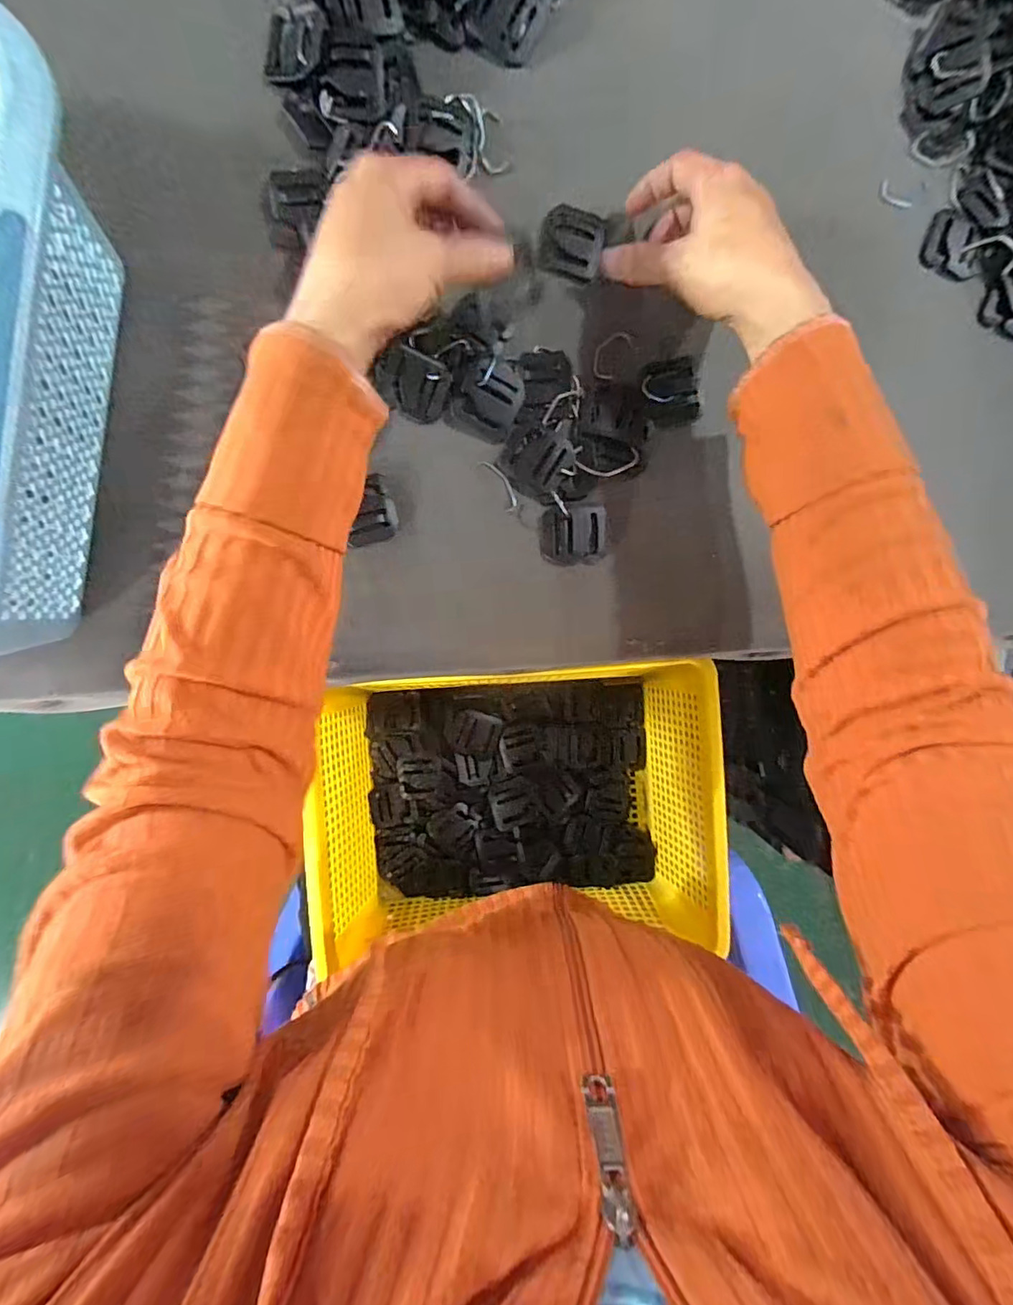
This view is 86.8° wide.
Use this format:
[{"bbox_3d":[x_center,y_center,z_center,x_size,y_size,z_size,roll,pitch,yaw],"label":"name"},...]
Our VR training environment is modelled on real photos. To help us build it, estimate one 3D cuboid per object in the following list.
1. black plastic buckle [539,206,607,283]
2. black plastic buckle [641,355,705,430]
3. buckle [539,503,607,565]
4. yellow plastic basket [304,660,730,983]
[{"bbox_3d":[0.043,-0.267,0.349,0.040,0.004,0.042,13,91,-5],"label":"black plastic buckle"},{"bbox_3d":[0.107,-0.169,0.347,0.037,0.004,0.041,-13,93,-4],"label":"black plastic buckle"},{"bbox_3d":[0.045,-0.078,0.356,0.044,0.009,0.037,-6,92,-4],"label":"buckle"},{"bbox_3d":[0.005,0.117,0.425,0.296,0.107,0.205,-3,92,-4],"label":"yellow plastic basket"}]

